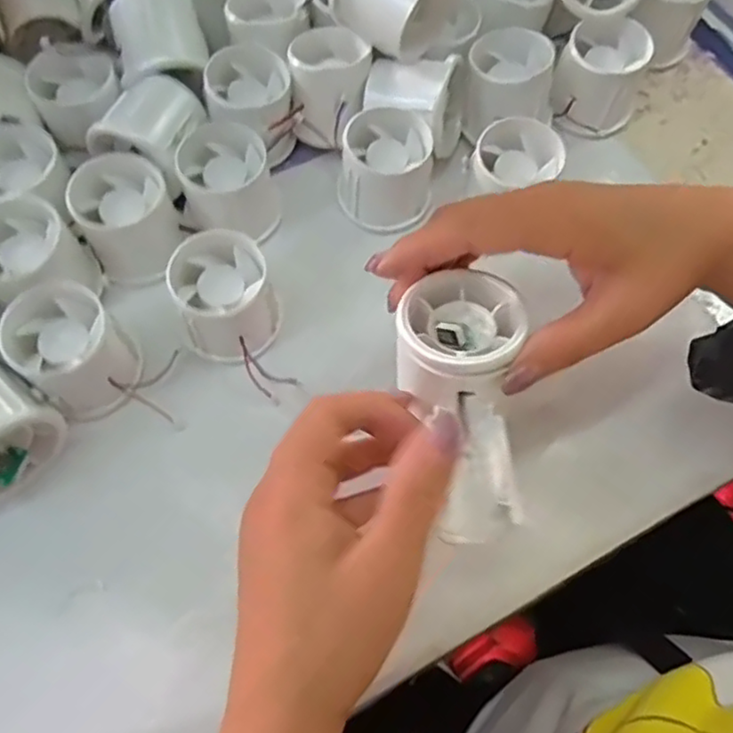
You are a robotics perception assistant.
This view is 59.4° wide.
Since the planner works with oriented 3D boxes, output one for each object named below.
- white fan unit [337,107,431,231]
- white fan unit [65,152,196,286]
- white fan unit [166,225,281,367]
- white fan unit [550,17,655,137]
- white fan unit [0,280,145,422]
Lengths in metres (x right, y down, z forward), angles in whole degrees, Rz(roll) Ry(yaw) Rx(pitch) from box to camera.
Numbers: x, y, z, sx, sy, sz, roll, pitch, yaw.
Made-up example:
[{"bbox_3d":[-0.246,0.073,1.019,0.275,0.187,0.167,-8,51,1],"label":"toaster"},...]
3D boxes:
[{"bbox_3d":[0.012,-0.119,0.386,0.055,0.045,0.050,1,66,-2],"label":"white fan unit"},{"bbox_3d":[-0.133,-0.084,0.364,0.052,0.043,0.056,-28,70,-13],"label":"white fan unit"},{"bbox_3d":[-0.075,-0.036,0.348,0.053,0.048,0.053,1,66,-2],"label":"white fan unit"},{"bbox_3d":[0.153,-0.186,0.419,0.055,0.052,0.060,23,67,8],"label":"white fan unit"},{"bbox_3d":[-0.151,-0.008,0.335,0.061,0.043,0.051,36,70,13],"label":"white fan unit"}]

